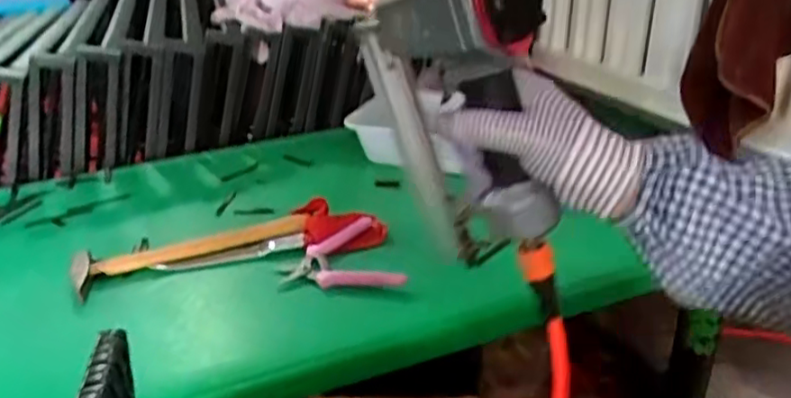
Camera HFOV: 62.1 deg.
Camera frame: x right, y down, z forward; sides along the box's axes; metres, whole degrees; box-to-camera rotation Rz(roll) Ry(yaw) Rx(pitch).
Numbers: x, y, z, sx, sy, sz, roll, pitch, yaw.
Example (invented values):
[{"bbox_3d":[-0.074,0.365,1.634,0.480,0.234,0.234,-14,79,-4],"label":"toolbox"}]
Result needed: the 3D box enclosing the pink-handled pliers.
[{"bbox_3d":[-0.046,0.059,0.753,0.130,0.022,0.130,1,28,10],"label":"pink-handled pliers"}]

